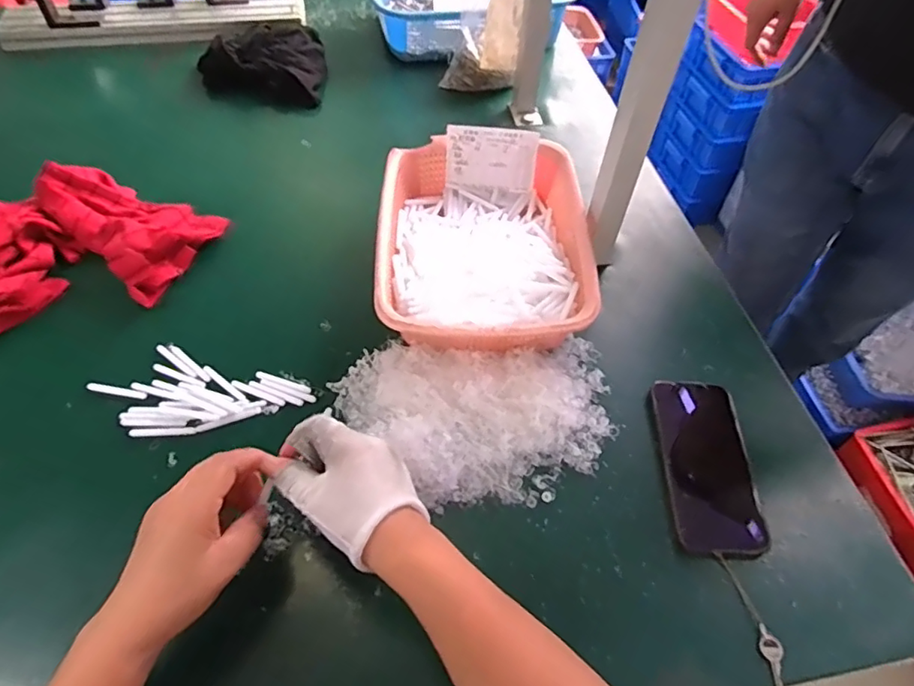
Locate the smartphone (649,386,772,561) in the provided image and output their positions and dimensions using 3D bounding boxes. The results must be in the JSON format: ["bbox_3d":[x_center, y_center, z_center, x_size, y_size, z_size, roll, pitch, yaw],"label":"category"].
[{"bbox_3d":[0.224,0.107,0.505,0.074,0.012,0.157,-3,56,7],"label":"smartphone"}]

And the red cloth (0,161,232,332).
[{"bbox_3d":[-0.429,-0.106,0.621,0.302,0.053,0.209,-35,62,-25],"label":"red cloth"}]

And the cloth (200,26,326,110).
[{"bbox_3d":[-0.296,-0.441,0.889,0.204,0.060,0.145,11,54,6],"label":"cloth"}]

